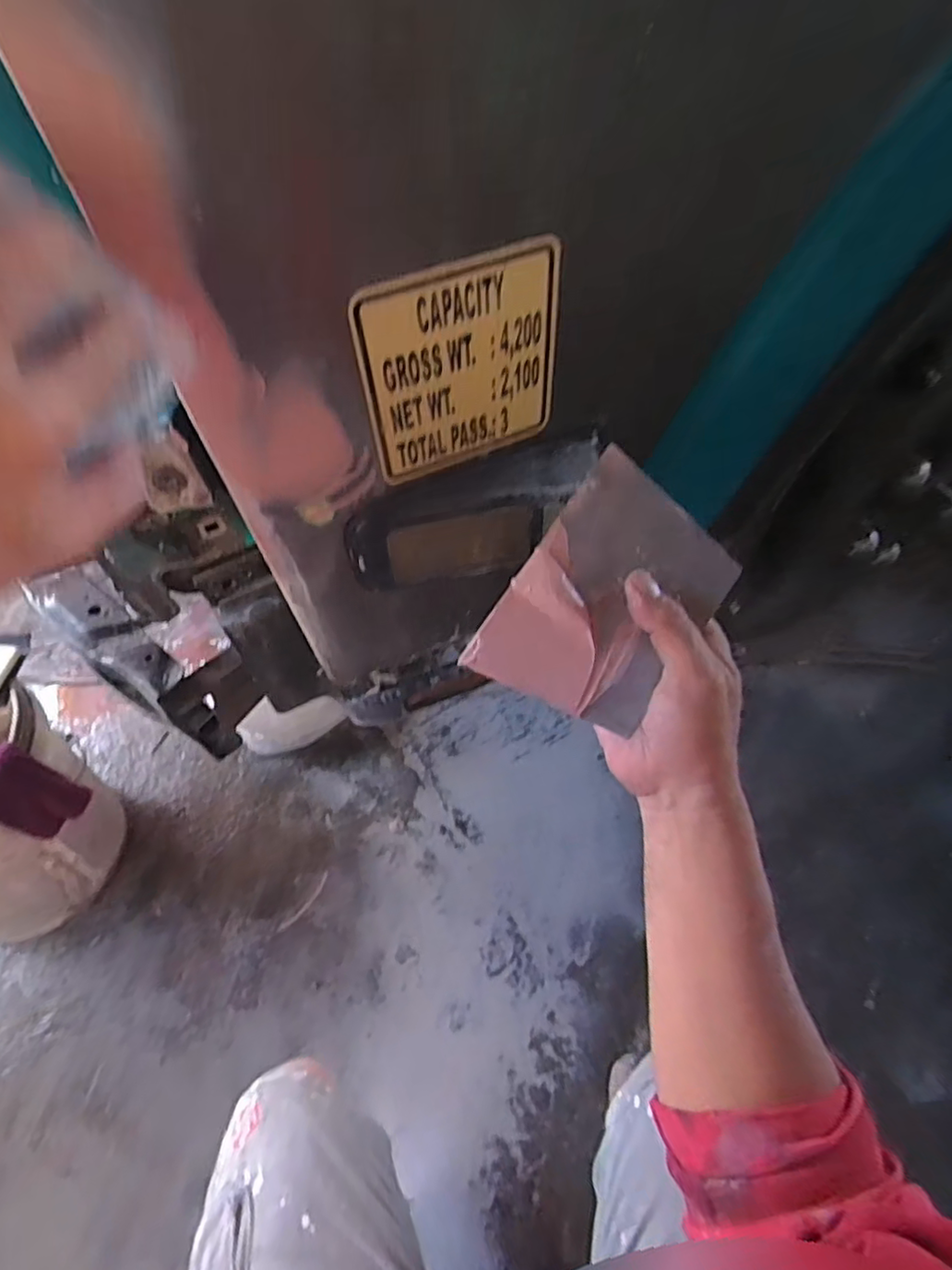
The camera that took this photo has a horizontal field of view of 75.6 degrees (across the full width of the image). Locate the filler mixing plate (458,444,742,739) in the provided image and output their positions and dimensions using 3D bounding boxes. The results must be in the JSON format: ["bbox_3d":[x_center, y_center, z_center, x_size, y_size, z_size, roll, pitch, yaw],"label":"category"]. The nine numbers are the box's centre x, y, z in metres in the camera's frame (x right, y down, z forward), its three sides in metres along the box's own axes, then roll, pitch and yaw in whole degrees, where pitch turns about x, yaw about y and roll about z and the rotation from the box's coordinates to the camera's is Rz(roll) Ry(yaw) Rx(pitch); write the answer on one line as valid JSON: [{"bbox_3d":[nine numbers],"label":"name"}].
[{"bbox_3d":[0.072,-0.018,0.334,0.096,0.009,0.137,36,86,2],"label":"filler mixing plate"}]

